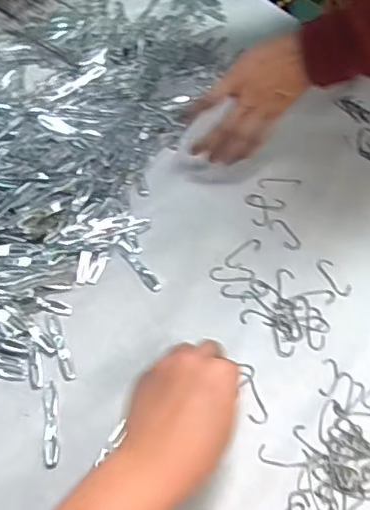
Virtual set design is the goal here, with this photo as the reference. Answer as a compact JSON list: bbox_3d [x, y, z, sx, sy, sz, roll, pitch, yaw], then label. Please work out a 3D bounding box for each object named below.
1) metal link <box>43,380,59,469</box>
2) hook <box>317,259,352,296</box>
[{"bbox_3d":[-0.104,0.129,0.451,0.012,0.004,0.070,-9,50,-4],"label":"metal link"},{"bbox_3d":[0.136,0.020,0.530,0.015,0.004,0.045,-21,52,-14],"label":"hook"}]

